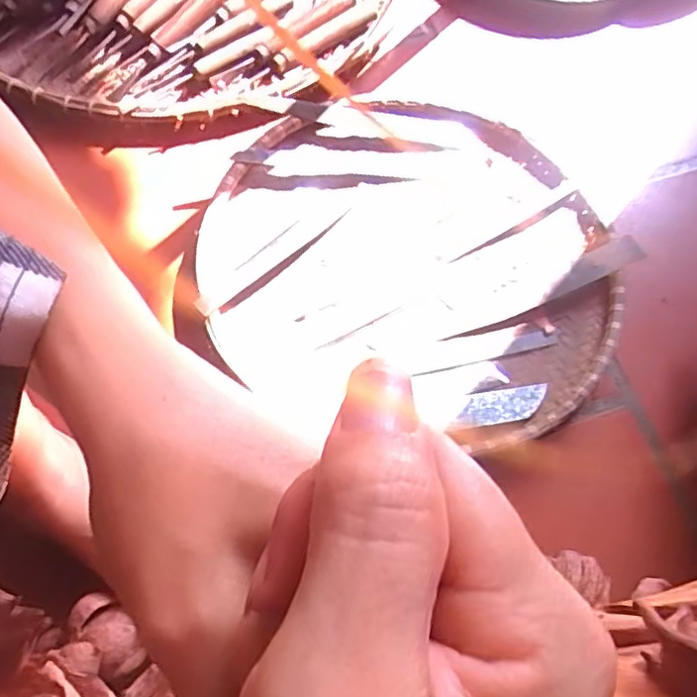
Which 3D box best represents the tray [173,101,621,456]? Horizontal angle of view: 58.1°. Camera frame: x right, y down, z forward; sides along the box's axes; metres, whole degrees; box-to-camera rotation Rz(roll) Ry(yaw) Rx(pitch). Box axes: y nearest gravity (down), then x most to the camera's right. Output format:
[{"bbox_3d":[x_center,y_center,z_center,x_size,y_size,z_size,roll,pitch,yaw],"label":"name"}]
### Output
[{"bbox_3d":[0.051,-0.067,0.530,0.323,0.042,0.315,1,67,-2],"label":"tray"}]

